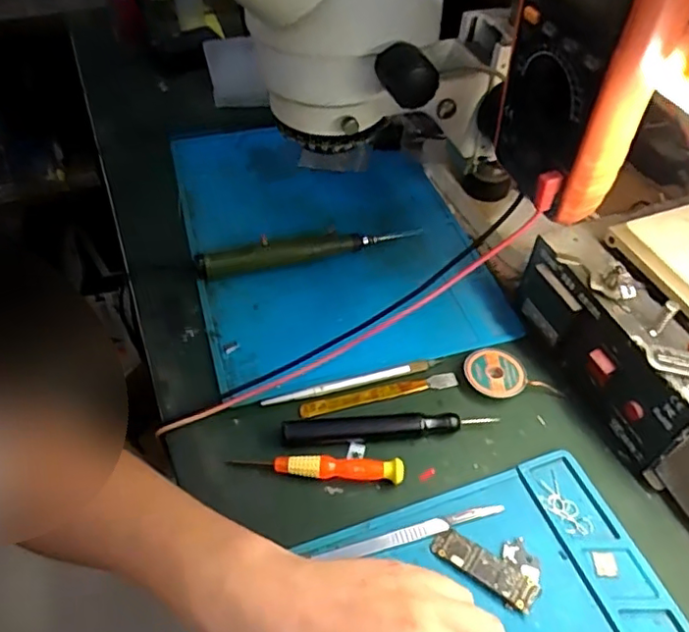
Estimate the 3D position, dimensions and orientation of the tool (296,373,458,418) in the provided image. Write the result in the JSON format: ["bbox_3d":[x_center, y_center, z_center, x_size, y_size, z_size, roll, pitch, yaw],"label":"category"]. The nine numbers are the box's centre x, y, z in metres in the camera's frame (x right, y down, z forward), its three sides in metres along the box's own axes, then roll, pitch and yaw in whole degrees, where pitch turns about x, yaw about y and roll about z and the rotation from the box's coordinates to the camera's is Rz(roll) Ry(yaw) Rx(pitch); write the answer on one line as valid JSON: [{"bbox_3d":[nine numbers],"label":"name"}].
[{"bbox_3d":[0.027,0.059,0.439,0.121,0.005,0.012,-11,50,-11],"label":"tool"}]

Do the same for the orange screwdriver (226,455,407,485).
[{"bbox_3d":[-0.018,0.100,0.391,0.113,0.012,0.012,4,49,2],"label":"orange screwdriver"}]

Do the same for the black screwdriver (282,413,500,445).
[{"bbox_3d":[0.032,0.077,0.412,0.148,0.013,0.016,-3,49,-5],"label":"black screwdriver"}]

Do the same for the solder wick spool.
[{"bbox_3d":[0.127,0.044,0.447,0.069,0.013,0.042,1,49,-1],"label":"solder wick spool"}]

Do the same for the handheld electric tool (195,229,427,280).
[{"bbox_3d":[-0.031,-0.059,0.523,0.196,0.023,0.022,-12,50,-13],"label":"handheld electric tool"}]

